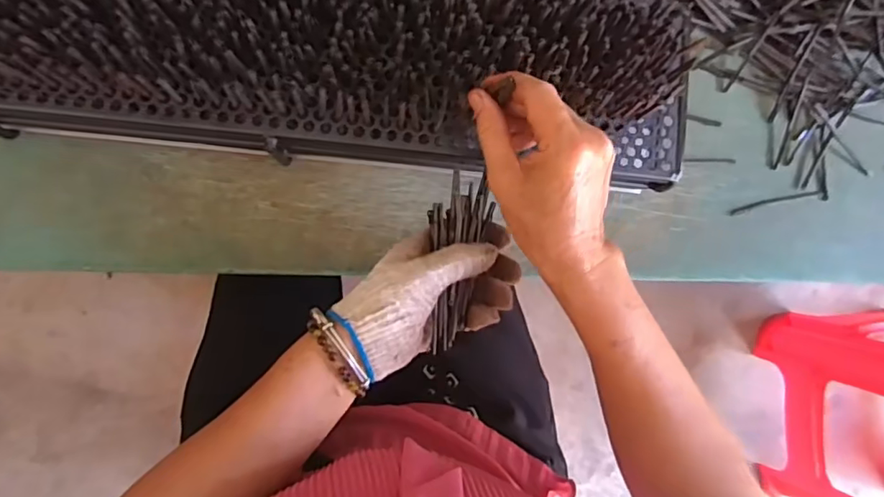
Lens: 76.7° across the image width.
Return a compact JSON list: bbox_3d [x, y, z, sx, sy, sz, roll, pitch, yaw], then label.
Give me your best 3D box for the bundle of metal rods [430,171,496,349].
[{"bbox_3d":[0.010,0.010,0.410,0.044,0.017,0.127,8,90,-7],"label":"bundle of metal rods"}]

